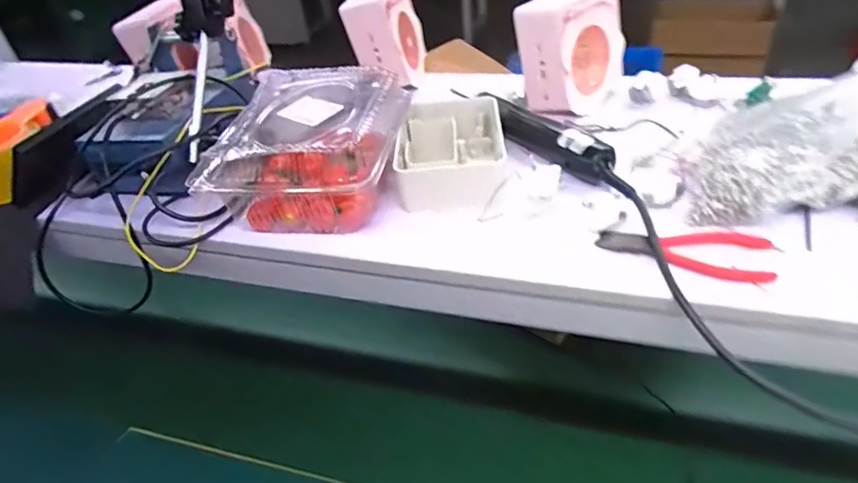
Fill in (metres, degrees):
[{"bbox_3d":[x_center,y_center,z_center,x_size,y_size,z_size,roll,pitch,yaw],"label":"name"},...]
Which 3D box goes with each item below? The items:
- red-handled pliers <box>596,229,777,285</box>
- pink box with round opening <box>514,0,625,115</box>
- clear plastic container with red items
[{"bbox_3d":[0.207,0.002,0.438,0.126,0.011,0.055,12,43,22],"label":"red-handled pliers"},{"bbox_3d":[0.163,-0.225,0.617,0.085,0.118,0.112,22,47,31],"label":"pink box with round opening"},{"bbox_3d":[-0.112,-0.095,0.540,0.163,0.097,0.182,2,40,11],"label":"clear plastic container with red items"}]

